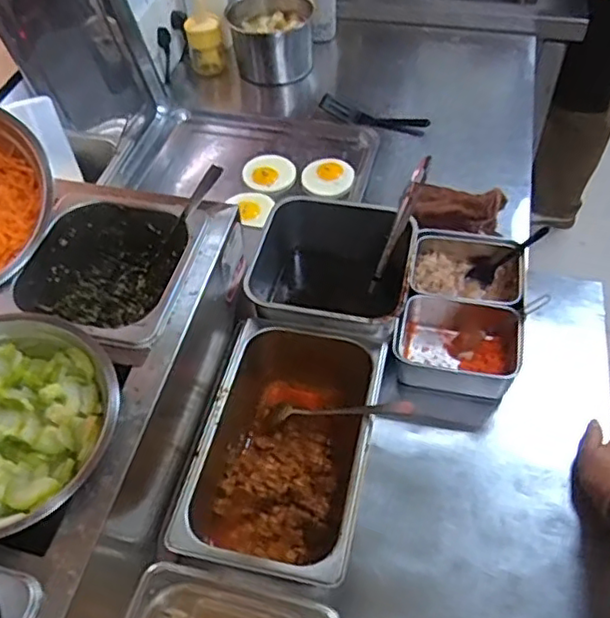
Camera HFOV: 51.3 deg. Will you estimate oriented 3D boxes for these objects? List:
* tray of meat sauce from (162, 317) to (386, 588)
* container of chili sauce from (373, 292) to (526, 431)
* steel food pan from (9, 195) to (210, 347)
[{"bbox_3d":[-0.017,0.147,0.657,0.162,0.101,0.263,8,53,11],"label":"tray of meat sauce"},{"bbox_3d":[0.180,0.061,0.769,0.143,0.106,0.121,11,54,13],"label":"container of chili sauce"},{"bbox_3d":[-0.186,-0.024,0.626,0.170,0.083,0.177,4,53,8],"label":"steel food pan"}]

